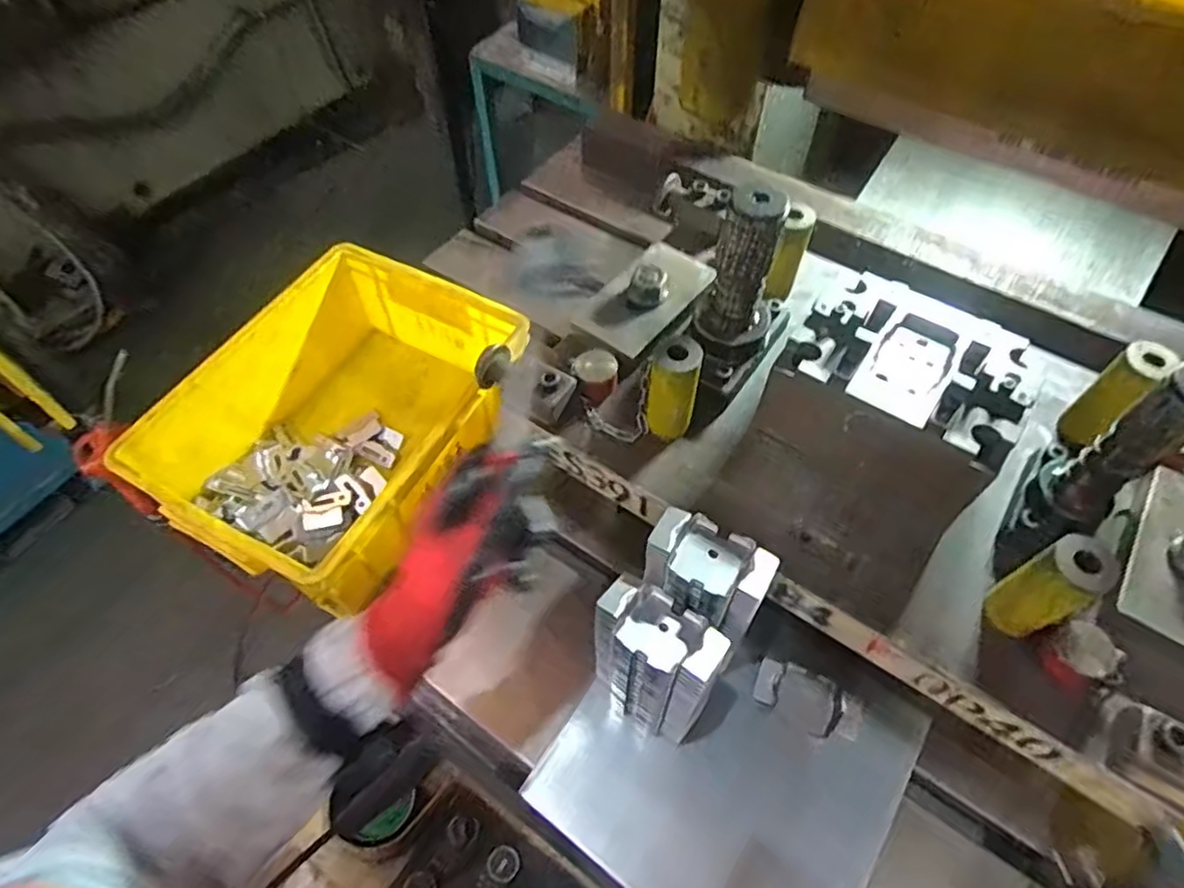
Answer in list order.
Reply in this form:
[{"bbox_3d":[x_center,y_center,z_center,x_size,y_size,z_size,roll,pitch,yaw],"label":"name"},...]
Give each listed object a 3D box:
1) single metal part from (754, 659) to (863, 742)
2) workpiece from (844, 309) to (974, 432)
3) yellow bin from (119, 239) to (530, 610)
[{"bbox_3d":[0.190,0.226,0.580,0.088,0.012,0.048,29,61,18],"label":"single metal part"},{"bbox_3d":[0.251,-0.062,0.518,0.063,0.011,0.099,31,62,19],"label":"workpiece"},{"bbox_3d":[-0.259,-0.022,0.689,0.267,0.127,0.345,25,60,15],"label":"yellow bin"}]

